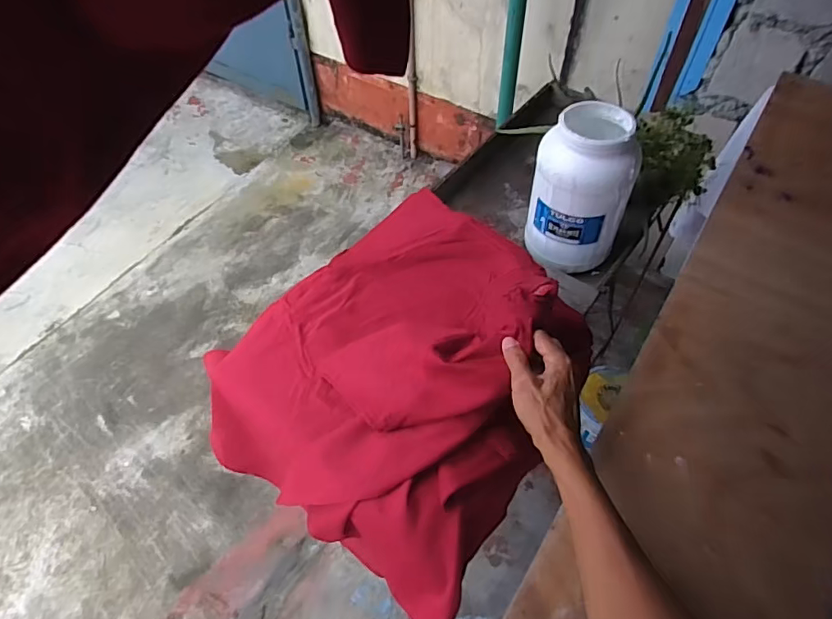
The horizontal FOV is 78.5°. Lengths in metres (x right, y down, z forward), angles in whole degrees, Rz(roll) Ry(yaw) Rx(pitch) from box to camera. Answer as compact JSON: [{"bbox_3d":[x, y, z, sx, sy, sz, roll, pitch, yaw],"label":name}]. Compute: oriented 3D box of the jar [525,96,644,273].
[{"bbox_3d":[0.270,-0.191,0.831,0.155,0.229,0.147,16,56,12],"label":"jar"}]

